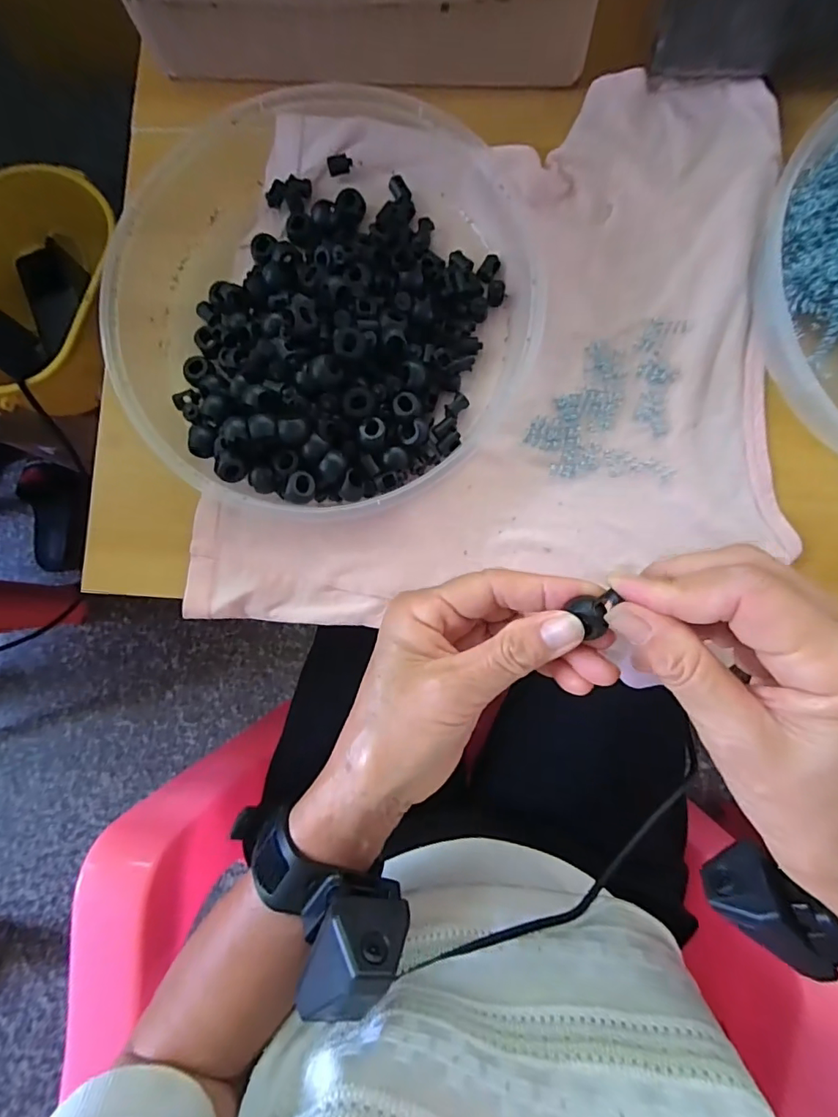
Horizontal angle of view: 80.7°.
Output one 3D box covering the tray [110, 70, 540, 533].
[{"bbox_3d":[-0.053,-0.147,0.279,0.231,0.044,0.236,0,85,2],"label":"tray"}]

